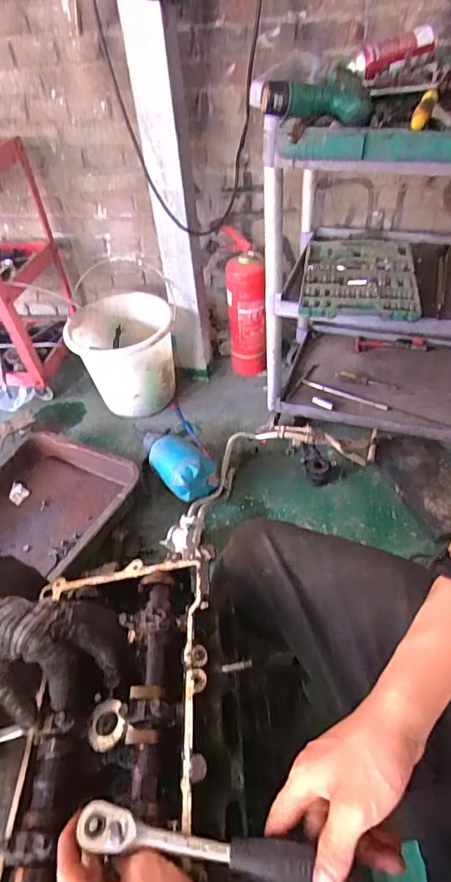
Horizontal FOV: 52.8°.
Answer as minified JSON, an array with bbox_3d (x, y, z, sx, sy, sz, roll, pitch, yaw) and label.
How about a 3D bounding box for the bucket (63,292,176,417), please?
[{"bbox_3d":[-0.332,-0.283,1.540,0.324,0.297,0.306,-2,45,2],"label":"bucket"}]

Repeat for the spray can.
[{"bbox_3d":[0.359,-0.843,0.985,0.196,0.051,0.058,-23,46,0],"label":"spray can"}]

